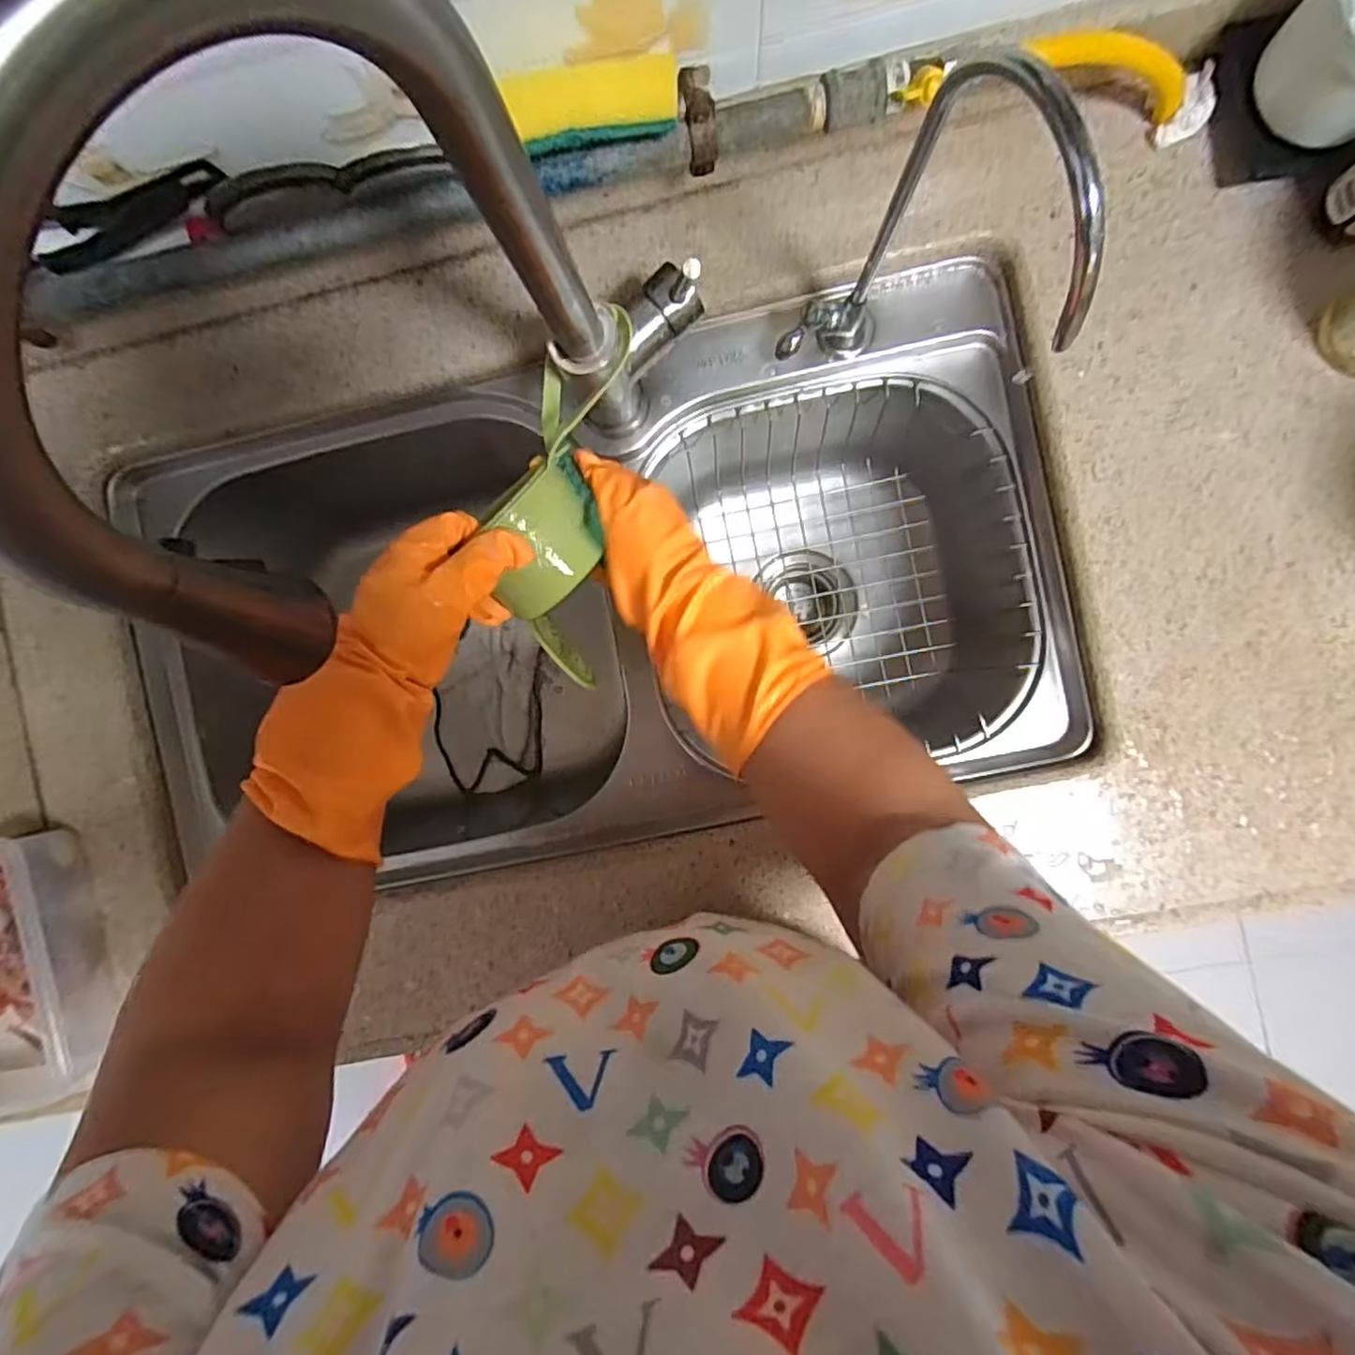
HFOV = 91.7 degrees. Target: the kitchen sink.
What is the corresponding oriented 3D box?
[{"bbox_3d":[-0.059,-0.061,0.590,0.707,0.226,0.375,-11,91,4],"label":"kitchen sink"}]

